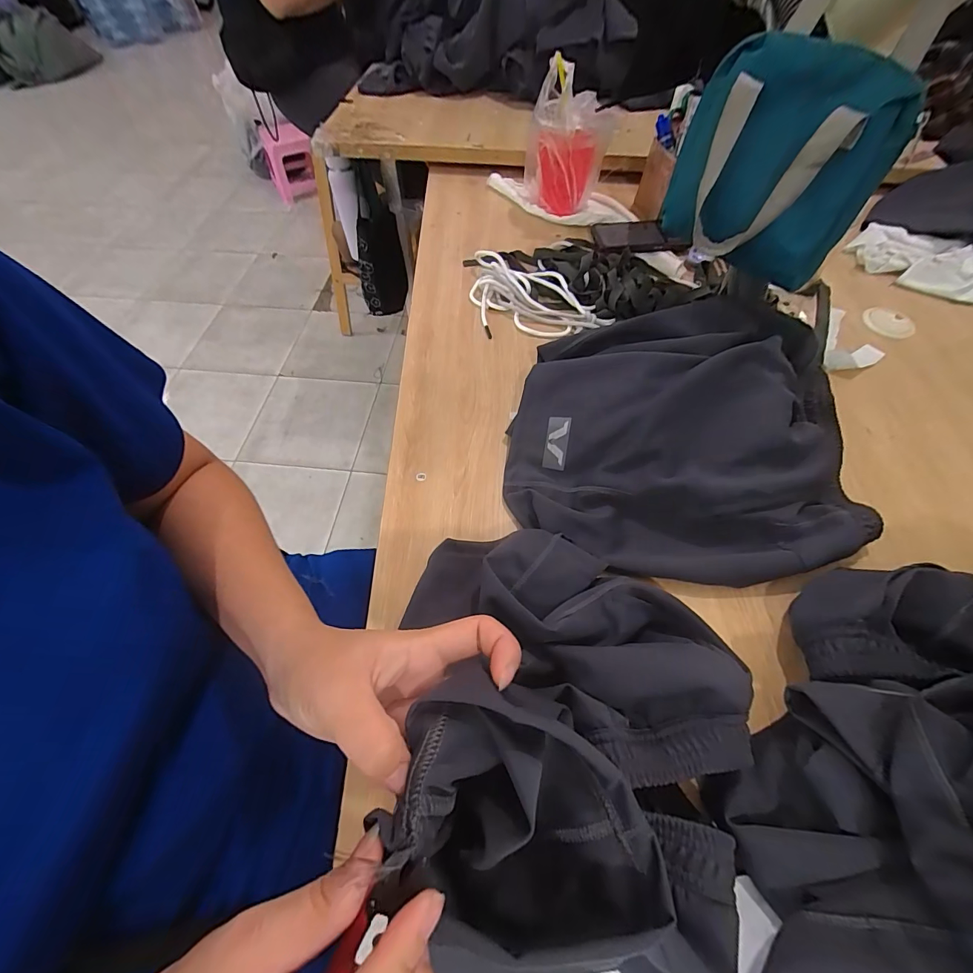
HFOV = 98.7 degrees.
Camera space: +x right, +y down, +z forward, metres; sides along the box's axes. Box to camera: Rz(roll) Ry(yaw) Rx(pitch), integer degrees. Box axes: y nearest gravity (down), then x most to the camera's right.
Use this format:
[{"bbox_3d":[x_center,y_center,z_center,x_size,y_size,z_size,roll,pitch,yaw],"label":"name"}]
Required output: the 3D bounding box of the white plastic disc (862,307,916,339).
[{"bbox_3d":[0.579,-0.236,0.601,0.064,0.004,0.065,0,59,1],"label":"white plastic disc"}]

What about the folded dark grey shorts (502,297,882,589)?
[{"bbox_3d":[0.206,-0.062,0.440,0.365,0.096,0.300,2,59,2],"label":"folded dark grey shorts"}]

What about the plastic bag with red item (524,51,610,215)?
[{"bbox_3d":[0.130,-0.571,0.705,0.139,0.191,0.116,7,59,5],"label":"plastic bag with red item"}]

